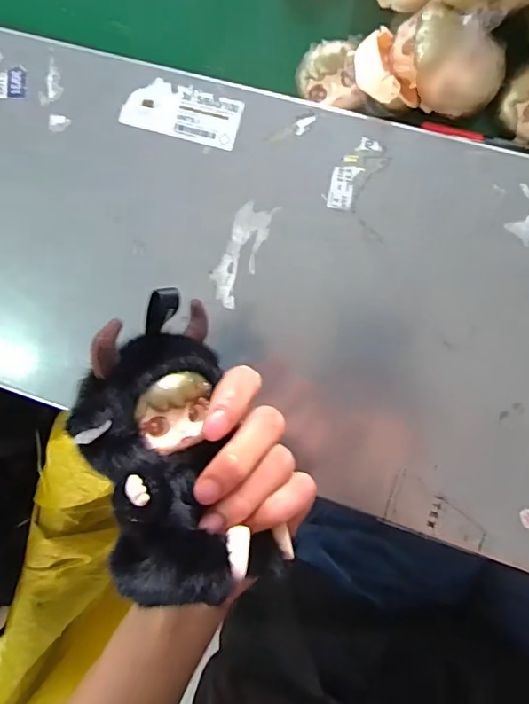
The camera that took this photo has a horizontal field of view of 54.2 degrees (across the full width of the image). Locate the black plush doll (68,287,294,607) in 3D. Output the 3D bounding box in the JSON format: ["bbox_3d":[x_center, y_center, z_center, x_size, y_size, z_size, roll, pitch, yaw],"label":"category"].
[{"bbox_3d":[-0.046,0.049,0.255,0.088,0.058,0.144,-19,93,-33],"label":"black plush doll"}]

